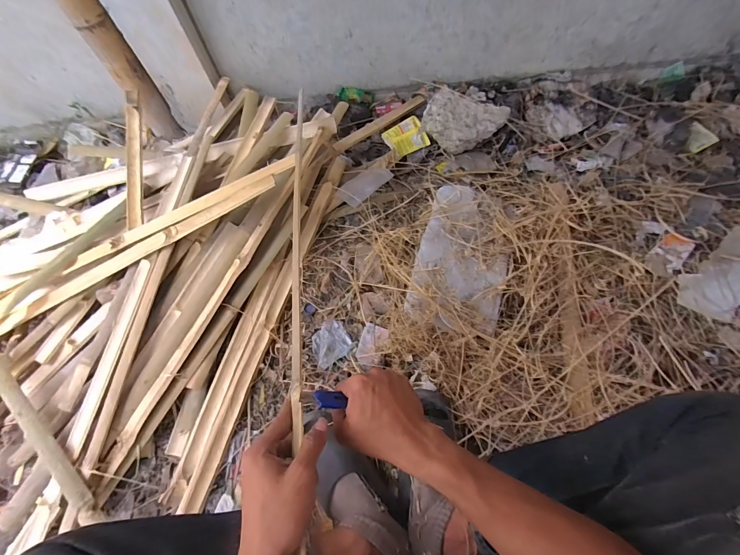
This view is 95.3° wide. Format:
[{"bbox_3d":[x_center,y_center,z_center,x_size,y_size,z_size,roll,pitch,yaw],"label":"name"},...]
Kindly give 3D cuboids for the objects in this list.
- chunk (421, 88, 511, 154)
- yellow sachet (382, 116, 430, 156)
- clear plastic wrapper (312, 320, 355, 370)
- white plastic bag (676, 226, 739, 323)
[{"bbox_3d":[0.276,-0.455,0.996,0.223,0.093,0.155,21,66,15],"label":"chunk"},{"bbox_3d":[0.111,-0.429,1.027,0.124,0.030,0.096,-28,69,-9],"label":"yellow sachet"},{"bbox_3d":[-0.093,0.152,0.782,0.090,0.020,0.087,-32,64,-11],"label":"clear plastic wrapper"},{"bbox_3d":[0.822,-0.024,0.774,0.120,0.028,0.287,40,72,22],"label":"white plastic bag"}]

